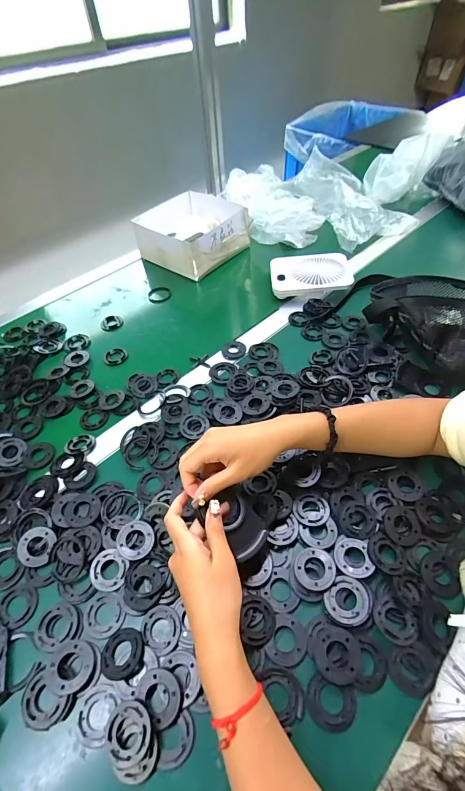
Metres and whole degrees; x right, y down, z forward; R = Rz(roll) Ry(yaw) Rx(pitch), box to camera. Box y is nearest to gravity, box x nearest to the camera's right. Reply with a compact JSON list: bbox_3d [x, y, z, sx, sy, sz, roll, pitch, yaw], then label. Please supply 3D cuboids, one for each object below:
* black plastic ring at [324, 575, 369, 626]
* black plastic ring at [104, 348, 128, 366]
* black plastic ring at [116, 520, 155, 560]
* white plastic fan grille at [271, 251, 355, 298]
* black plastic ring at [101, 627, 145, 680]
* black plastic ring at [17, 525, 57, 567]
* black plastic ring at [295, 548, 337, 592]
[{"bbox_3d":[0.121,0.217,0.374,0.047,0.012,0.040,-36,56,-24],"label":"black plastic ring"},{"bbox_3d":[-0.219,-0.073,0.665,0.042,0.006,0.039,-2,49,3],"label":"black plastic ring"},{"bbox_3d":[-0.115,0.172,0.420,0.043,0.006,0.043,-2,49,3],"label":"black plastic ring"},{"bbox_3d":[0.167,-0.258,0.752,0.167,0.029,0.124,-1,50,4],"label":"white plastic fan grille"},{"bbox_3d":[-0.113,0.263,0.362,0.042,0.004,0.042,-2,49,3],"label":"black plastic ring"},{"bbox_3d":[-0.238,0.181,0.428,0.043,0.004,0.044,2,64,-4],"label":"black plastic ring"},{"bbox_3d":[0.092,0.193,0.396,0.043,0.012,0.043,-2,49,3],"label":"black plastic ring"}]

